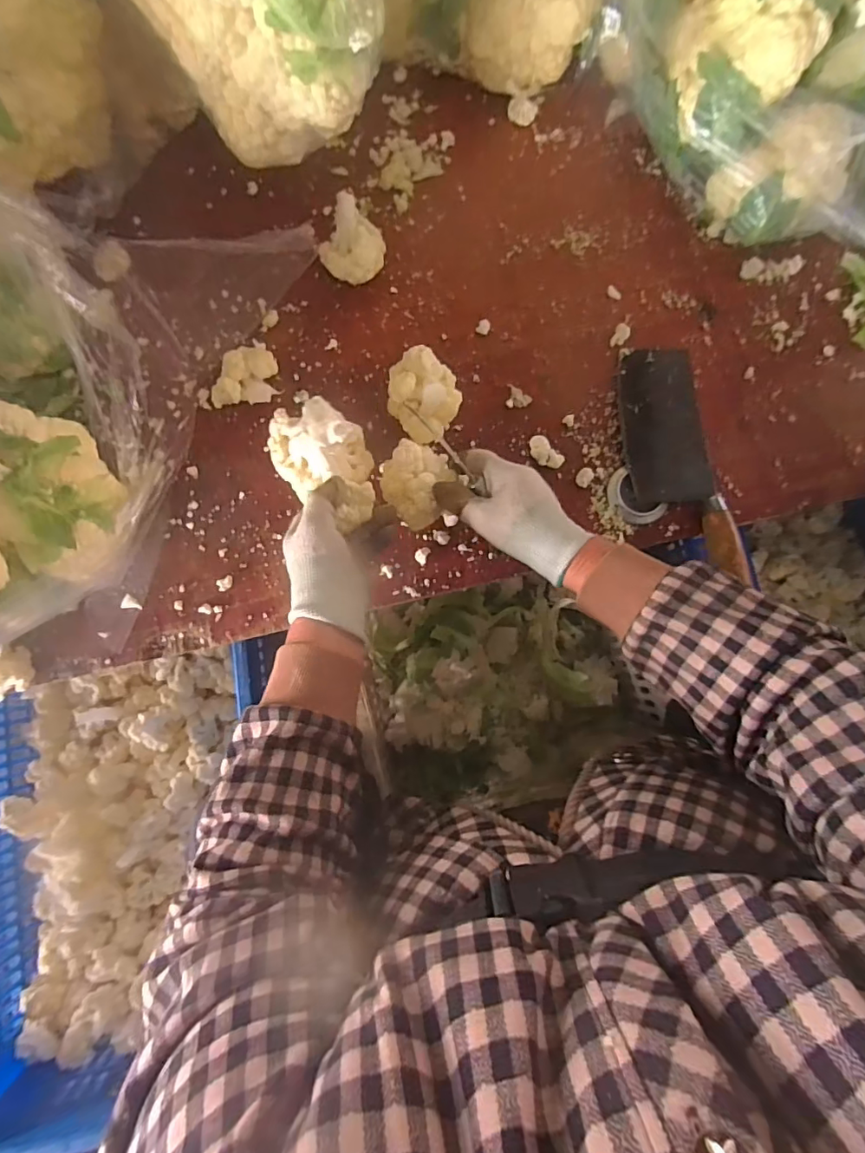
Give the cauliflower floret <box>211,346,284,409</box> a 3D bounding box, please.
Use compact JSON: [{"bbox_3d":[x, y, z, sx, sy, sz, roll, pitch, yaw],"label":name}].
[{"bbox_3d":[-0.189,-0.200,0.508,0.066,0.030,0.048,-10,82,-4],"label":"cauliflower floret"}]

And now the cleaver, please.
[{"bbox_3d":[0.249,-0.123,0.521,0.091,0.031,0.244,-5,82,-3],"label":"cleaver"}]

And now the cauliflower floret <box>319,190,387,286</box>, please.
[{"bbox_3d":[-0.080,-0.335,0.523,0.062,0.062,0.062,0,82,-2],"label":"cauliflower floret"}]

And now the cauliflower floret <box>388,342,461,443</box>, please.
[{"bbox_3d":[-0.008,-0.170,0.494,0.066,0.070,0.076,-2,82,-3],"label":"cauliflower floret"}]

